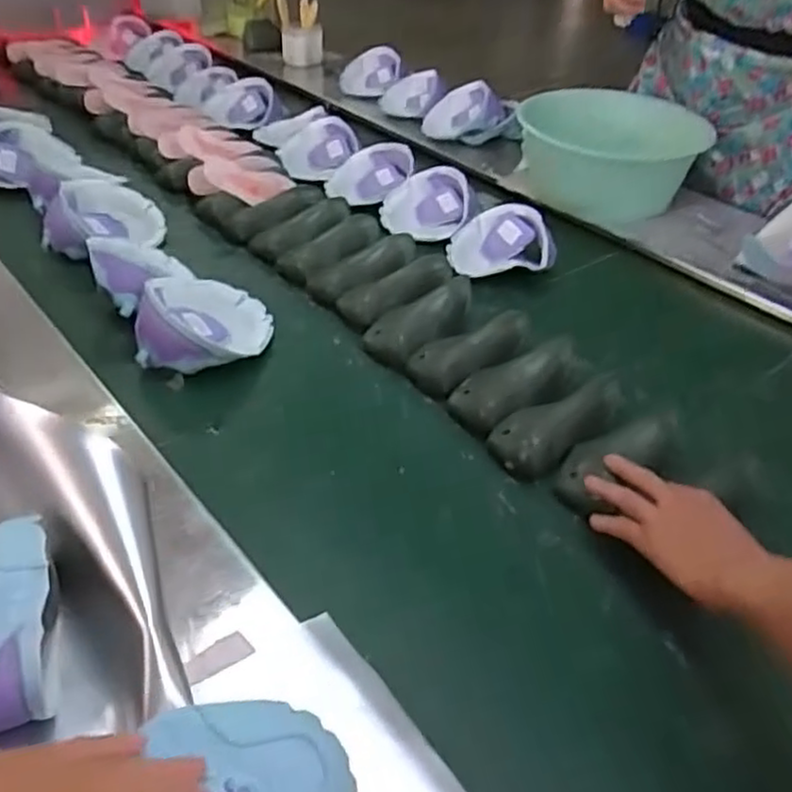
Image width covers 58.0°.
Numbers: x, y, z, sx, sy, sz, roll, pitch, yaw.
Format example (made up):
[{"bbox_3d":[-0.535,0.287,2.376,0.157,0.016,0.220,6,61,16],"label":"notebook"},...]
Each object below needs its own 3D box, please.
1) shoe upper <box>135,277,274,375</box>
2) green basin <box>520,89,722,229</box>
[{"bbox_3d":[-0.224,-0.090,0.849,0.147,0.062,0.157,0,42,-7],"label":"shoe upper"},{"bbox_3d":[0.372,-0.425,1.251,0.283,0.133,0.283,3,42,-3],"label":"green basin"}]

